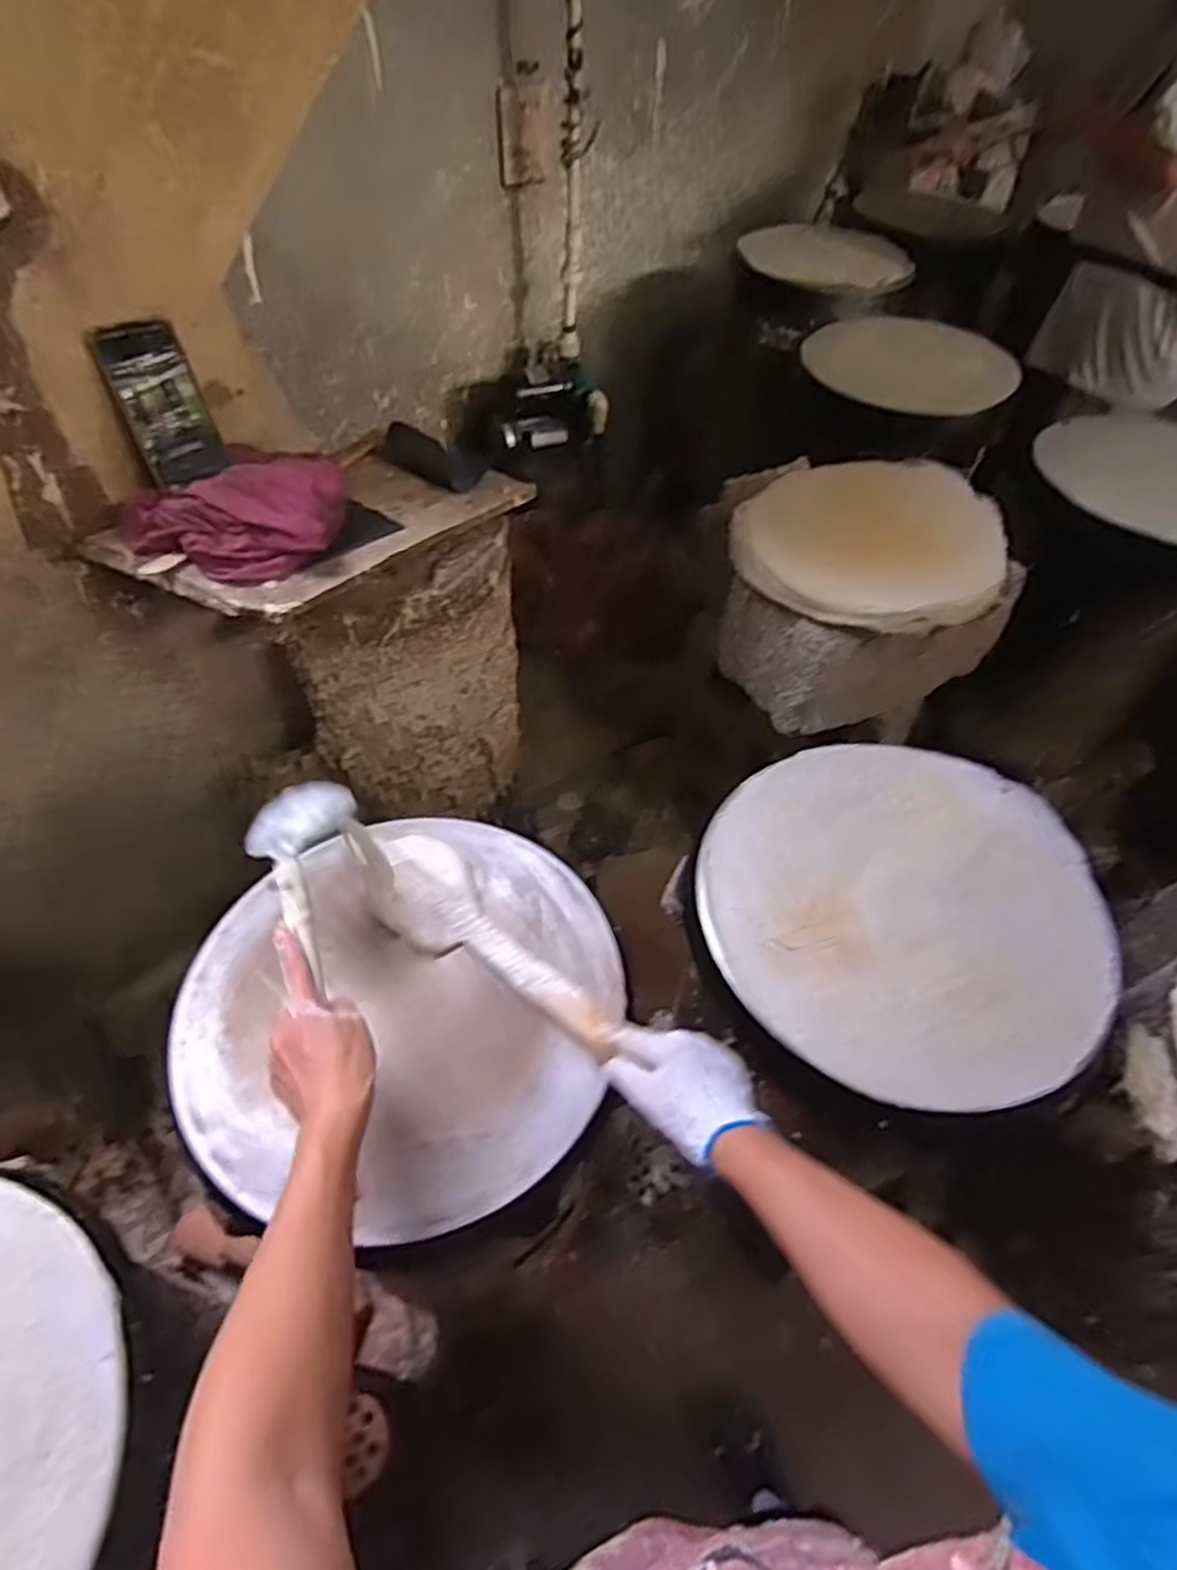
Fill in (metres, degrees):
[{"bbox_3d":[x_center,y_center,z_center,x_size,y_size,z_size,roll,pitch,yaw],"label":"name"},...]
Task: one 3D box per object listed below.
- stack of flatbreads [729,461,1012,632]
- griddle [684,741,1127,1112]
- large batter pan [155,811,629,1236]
[{"bbox_3d":[0.407,-0.356,1.134,0.381,0.065,0.322,4,51,2],"label":"stack of flatbreads"},{"bbox_3d":[0.311,0.112,0.769,0.383,0.039,0.374,1,51,-1],"label":"griddle"},{"bbox_3d":[-0.166,0.196,0.709,0.389,0.036,0.367,1,51,-1],"label":"large batter pan"}]

